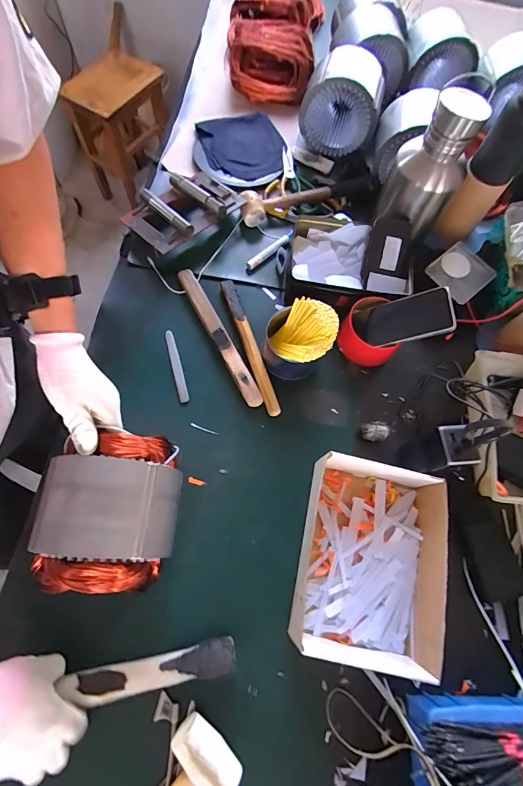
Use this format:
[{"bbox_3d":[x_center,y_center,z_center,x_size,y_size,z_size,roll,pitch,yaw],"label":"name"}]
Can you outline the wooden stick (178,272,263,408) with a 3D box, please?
[{"bbox_3d":[-0.073,-0.098,0.617,0.028,0.019,0.274,-26,73,-13],"label":"wooden stick"}]

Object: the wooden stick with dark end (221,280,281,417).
[{"bbox_3d":[-0.021,-0.083,0.618,0.022,0.016,0.258,-17,72,-10],"label":"wooden stick with dark end"}]

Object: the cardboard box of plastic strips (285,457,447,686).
[{"bbox_3d":[0.149,0.229,0.493,0.191,0.062,0.251,15,69,2],"label":"cardboard box of plastic strips"}]

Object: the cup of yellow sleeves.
[{"bbox_3d":[0.058,-0.086,0.585,0.105,0.094,0.101,1,69,-3],"label":"cup of yellow sleeves"}]

